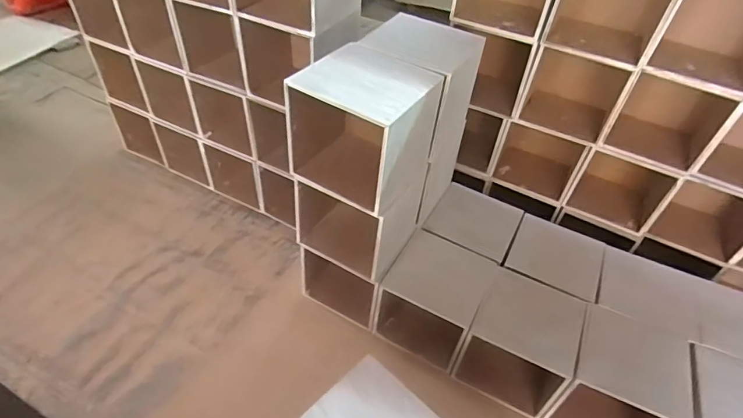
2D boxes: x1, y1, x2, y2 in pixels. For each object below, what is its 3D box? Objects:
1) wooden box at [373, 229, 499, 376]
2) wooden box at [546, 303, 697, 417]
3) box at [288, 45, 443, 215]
[{"bbox_3d":[0.081,0.119,0.593,0.110,0.107,0.113,25,47,17],"label":"wooden box"},{"bbox_3d":[0.282,0.208,0.534,0.119,0.125,0.114,24,47,17],"label":"wooden box"},{"bbox_3d":[-0.007,-0.083,0.466,0.112,0.117,0.111,27,48,19],"label":"box"}]

